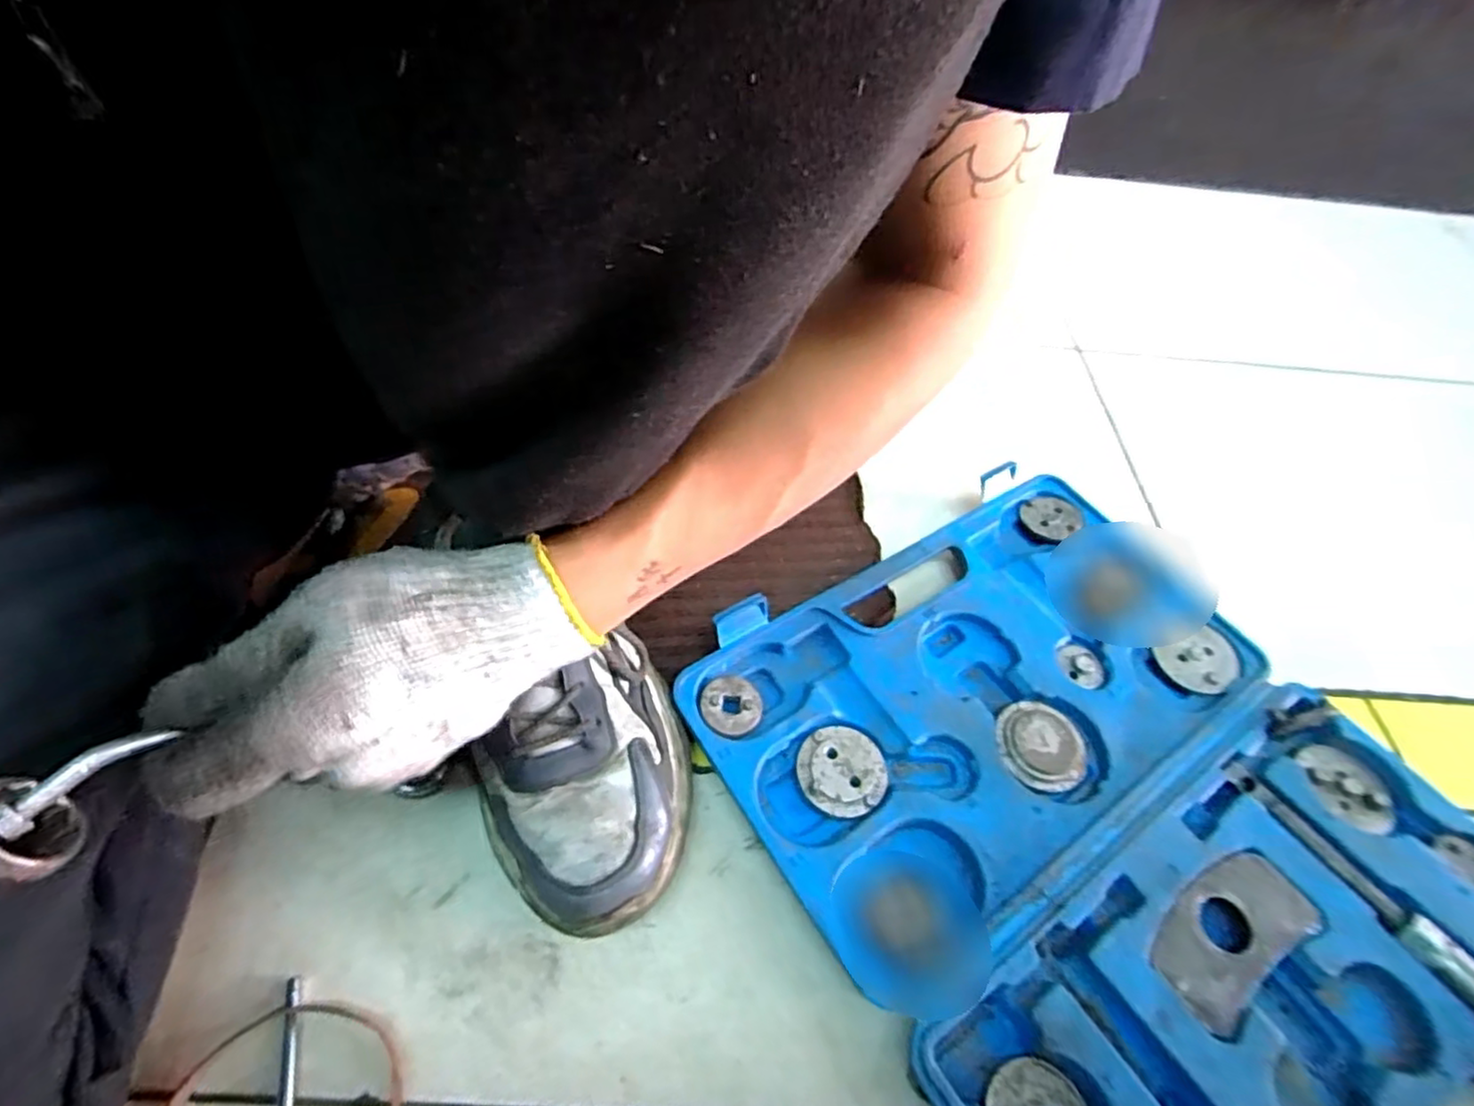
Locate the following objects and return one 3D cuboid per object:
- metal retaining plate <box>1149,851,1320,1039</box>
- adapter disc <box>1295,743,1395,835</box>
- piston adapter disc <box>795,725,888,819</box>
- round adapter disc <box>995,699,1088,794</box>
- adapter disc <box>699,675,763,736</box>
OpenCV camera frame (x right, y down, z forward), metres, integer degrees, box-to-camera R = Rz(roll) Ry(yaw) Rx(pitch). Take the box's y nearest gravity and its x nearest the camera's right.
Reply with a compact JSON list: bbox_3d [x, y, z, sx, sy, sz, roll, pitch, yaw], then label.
[{"bbox_3d":[0.249,0.191,0.352,0.097,0.006,0.047,-26,58,-22],"label":"metal retaining plate"},{"bbox_3d":[0.362,0.139,0.413,0.045,0.006,0.054,-22,59,-20],"label":"adapter disc"},{"bbox_3d":[0.059,0.121,0.387,0.048,0.006,0.049,3,53,-4],"label":"piston adapter disc"},{"bbox_3d":[0.178,0.111,0.403,0.051,0.007,0.050,3,53,-4],"label":"round adapter disc"},{"bbox_3d":[-0.004,0.088,0.398,0.034,0.008,0.034,3,53,-4],"label":"adapter disc"}]

